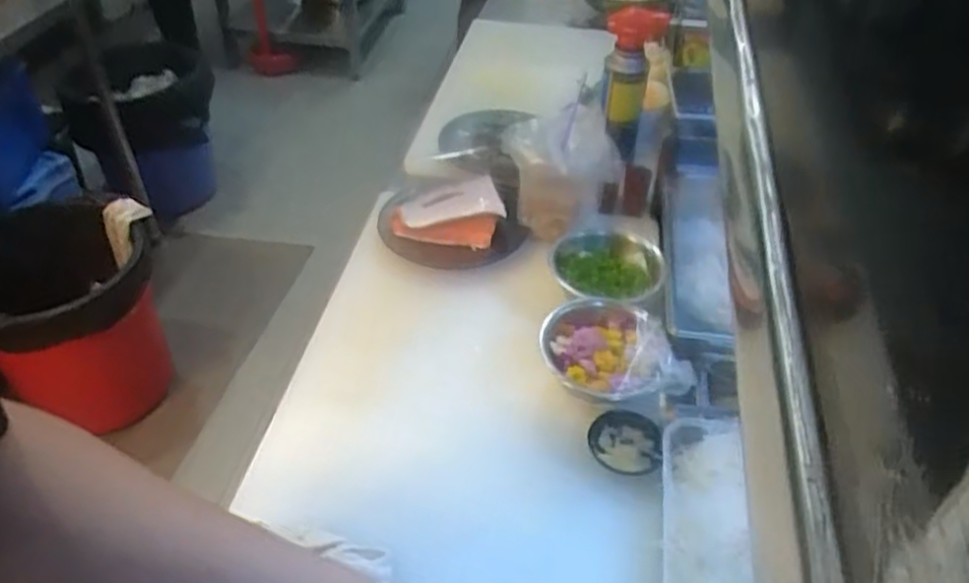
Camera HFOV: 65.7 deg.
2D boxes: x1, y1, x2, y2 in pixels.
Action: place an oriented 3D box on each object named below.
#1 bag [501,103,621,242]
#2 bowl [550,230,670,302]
[{"bbox_3d":[0.094,-0.145,0.964,0.132,0.127,0.102,-16,46,-19],"label":"bag"},{"bbox_3d":[0.141,-0.024,0.883,0.130,0.046,0.134,9,44,7],"label":"bowl"}]

